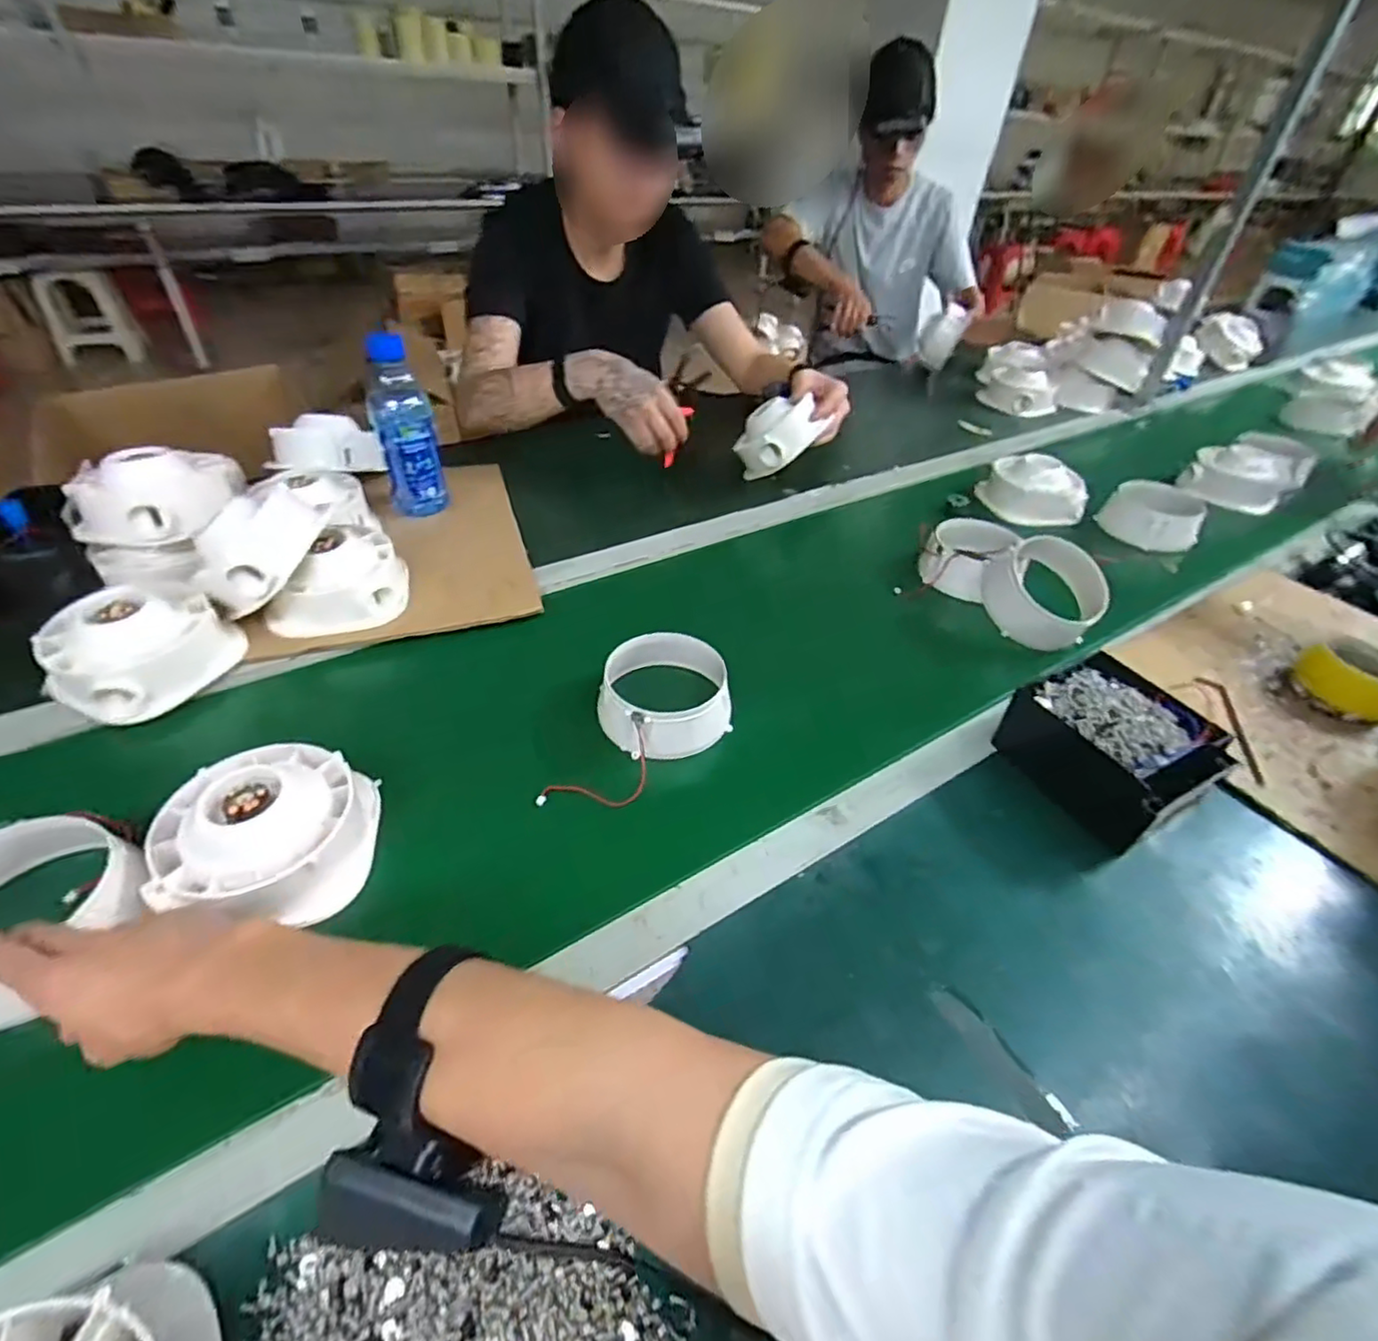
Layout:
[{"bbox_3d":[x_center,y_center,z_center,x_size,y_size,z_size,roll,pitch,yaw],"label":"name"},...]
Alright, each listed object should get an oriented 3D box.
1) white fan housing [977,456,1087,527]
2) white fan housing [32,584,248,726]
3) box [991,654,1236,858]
[{"bbox_3d":[0.519,-0.273,0.958,0.151,0.065,0.092,22,50,19],"label":"white fan housing"},{"bbox_3d":[-0.505,-0.026,0.581,0.118,0.074,0.141,31,54,26],"label":"white fan housing"},{"bbox_3d":[0.368,0.062,0.555,0.149,0.070,0.146,-22,50,-20],"label":"box"}]

